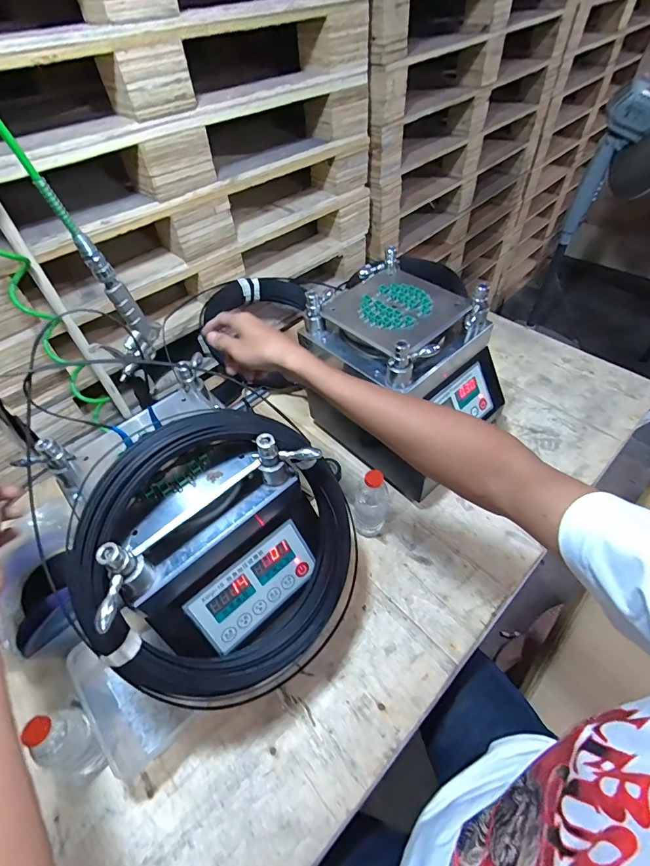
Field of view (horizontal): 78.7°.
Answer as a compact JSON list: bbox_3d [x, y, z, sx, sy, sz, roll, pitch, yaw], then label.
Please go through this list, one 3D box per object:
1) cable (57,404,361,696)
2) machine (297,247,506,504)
[{"bbox_3d":[-0.105,0.127,0.435,0.286,0.290,0.051,-33,13,-21],"label":"cable"},{"bbox_3d":[0.133,-0.092,0.675,0.202,0.290,0.269,-39,58,-24],"label":"machine"}]

